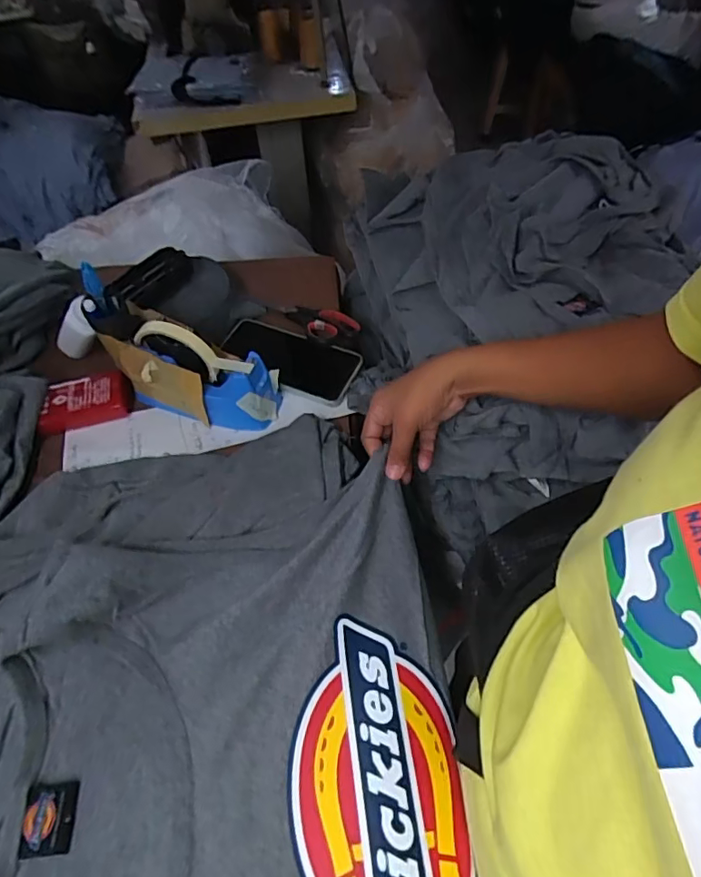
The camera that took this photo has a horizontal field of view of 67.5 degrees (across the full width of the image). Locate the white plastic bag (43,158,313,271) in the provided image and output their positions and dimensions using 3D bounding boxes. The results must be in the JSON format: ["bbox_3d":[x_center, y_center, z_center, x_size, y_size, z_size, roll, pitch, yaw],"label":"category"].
[{"bbox_3d":[-0.299,-0.368,0.899,0.426,0.081,0.231,-14,55,-7],"label":"white plastic bag"}]

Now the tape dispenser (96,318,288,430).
[{"bbox_3d":[-0.168,-0.068,0.549,0.177,0.097,0.052,10,55,10],"label":"tape dispenser"}]

